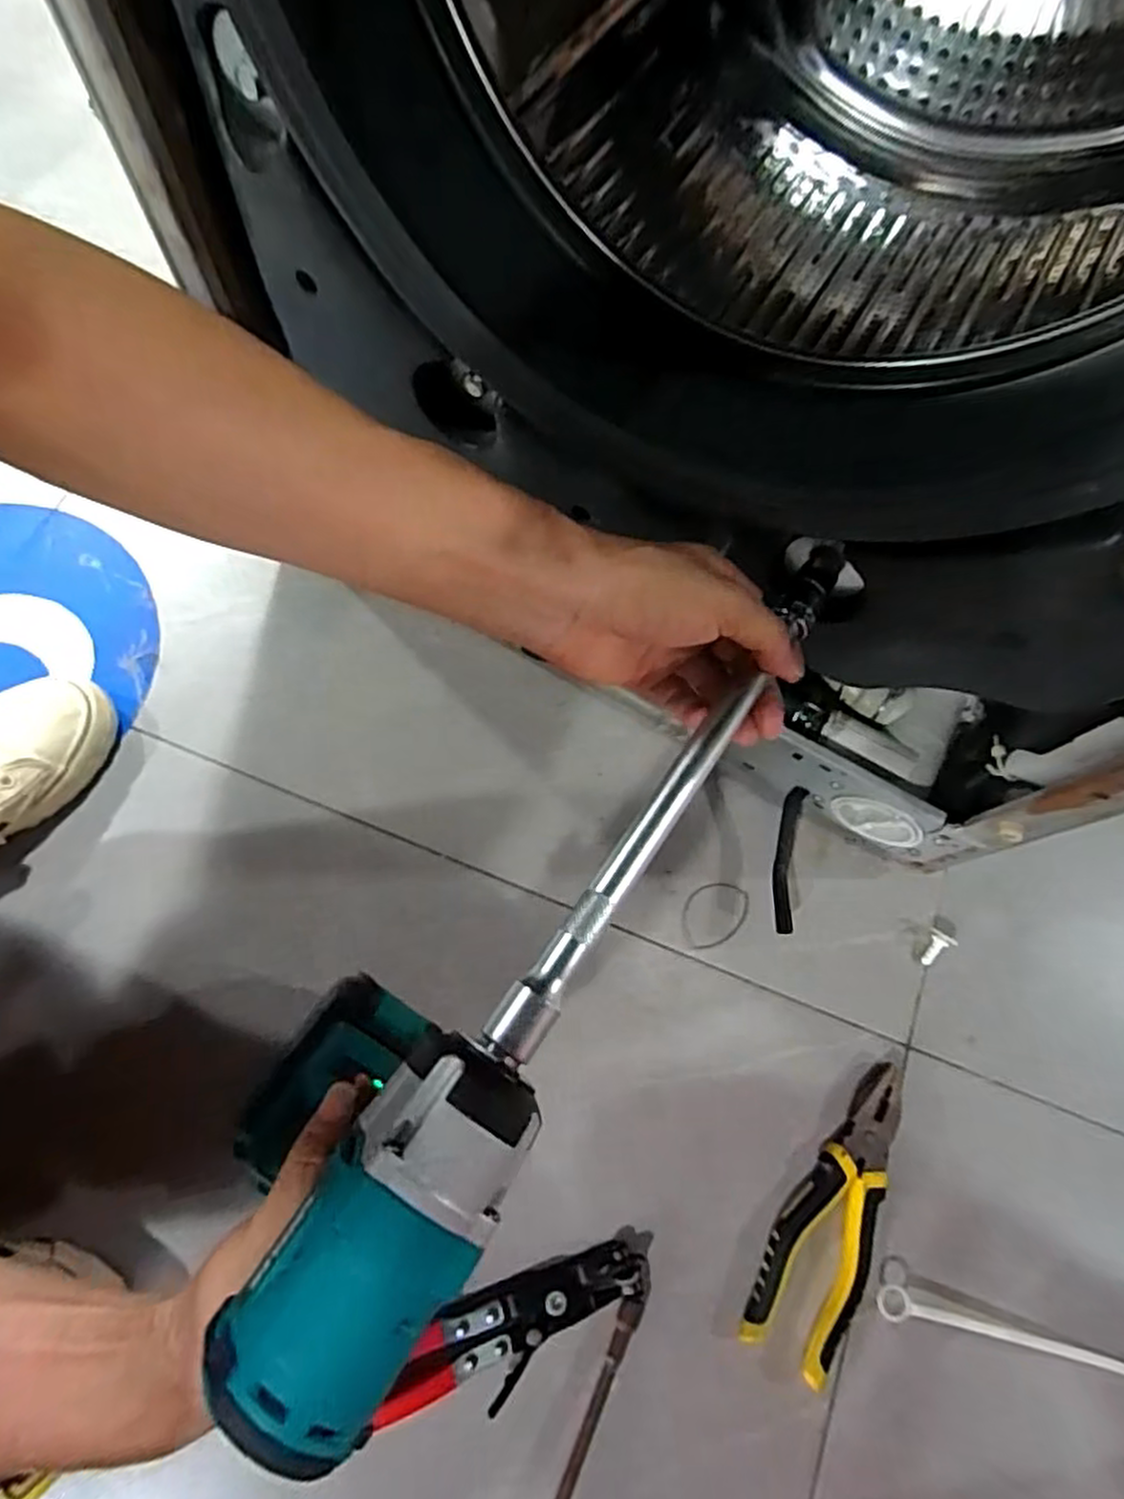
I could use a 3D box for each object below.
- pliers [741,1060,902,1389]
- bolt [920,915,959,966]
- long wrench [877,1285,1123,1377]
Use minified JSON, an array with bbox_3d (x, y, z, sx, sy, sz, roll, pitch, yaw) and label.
[{"bbox_3d":[0.182,0.299,0.478,0.060,0.018,0.185,32,72,10],"label":"pliers"},{"bbox_3d":[0.279,0.141,0.540,0.018,0.015,0.039,27,72,8],"label":"bolt"},{"bbox_3d":[0.360,0.388,0.439,0.331,0.024,0.016,16,70,4],"label":"long wrench"}]

